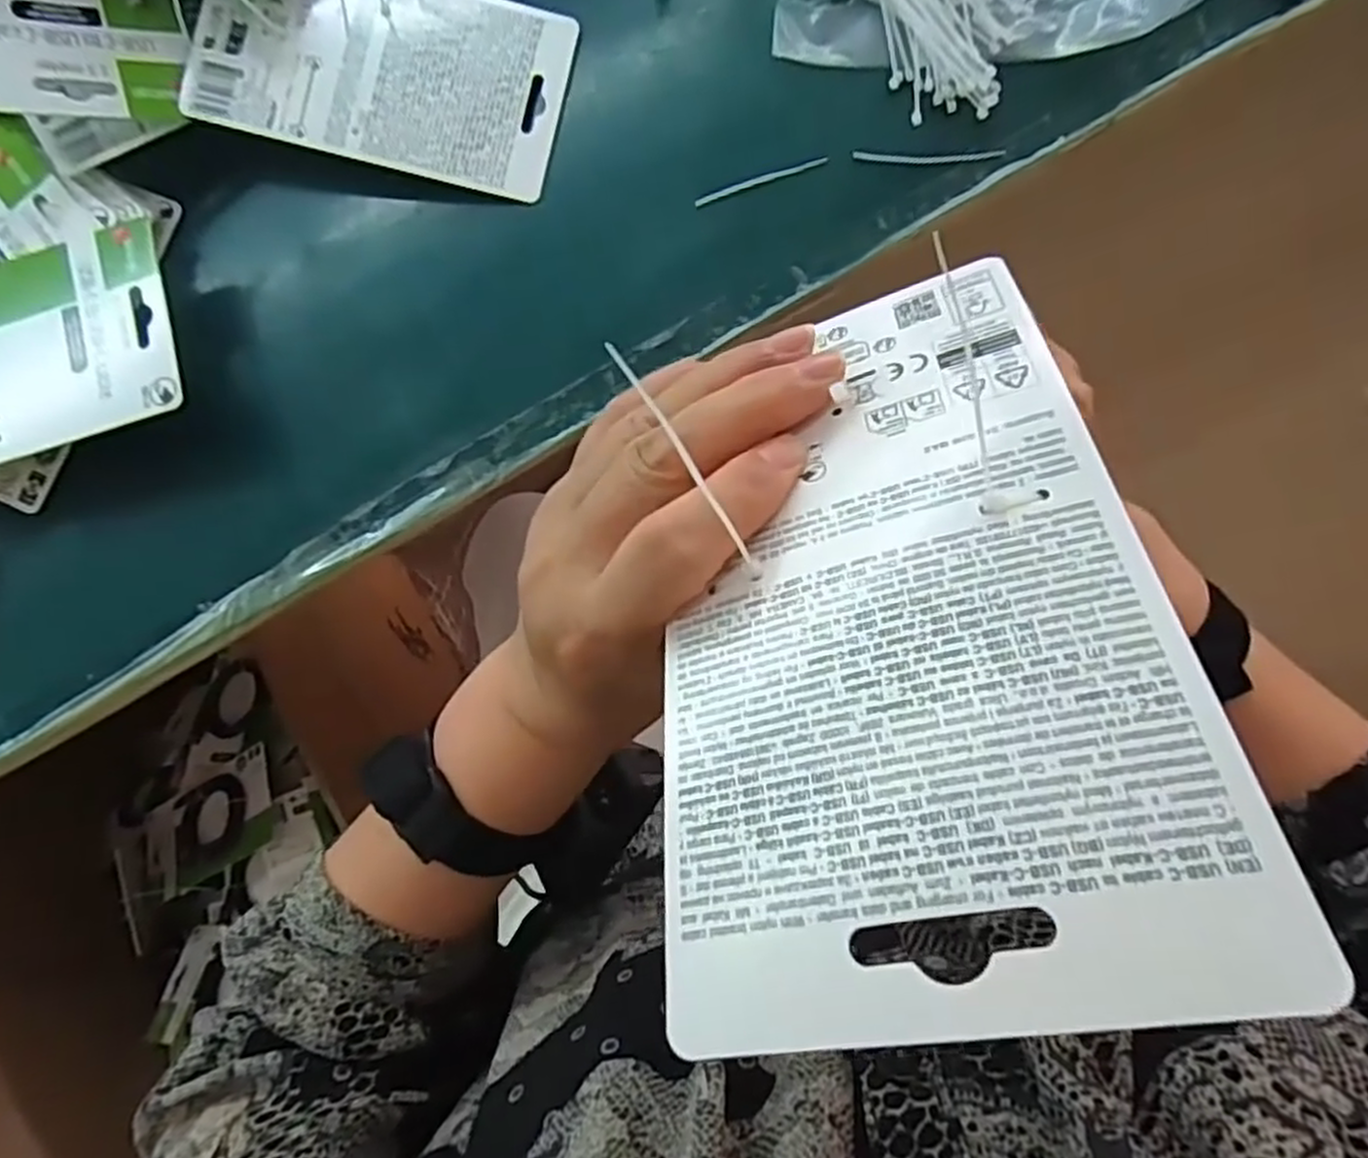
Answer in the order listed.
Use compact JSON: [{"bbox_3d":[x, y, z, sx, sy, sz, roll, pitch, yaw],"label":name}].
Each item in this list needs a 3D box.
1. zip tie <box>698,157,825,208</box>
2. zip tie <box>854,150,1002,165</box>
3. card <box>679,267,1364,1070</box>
[{"bbox_3d":[0.038,-0.197,0.382,0.066,0.004,0.005,-17,82,4],"label":"zip tie"},{"bbox_3d":[0.118,-0.204,0.373,0.070,0.004,0.007,4,84,6],"label":"zip tie"},{"bbox_3d":[0.041,-0.001,0.167,0.097,0.004,0.173,-15,52,18],"label":"card"}]

